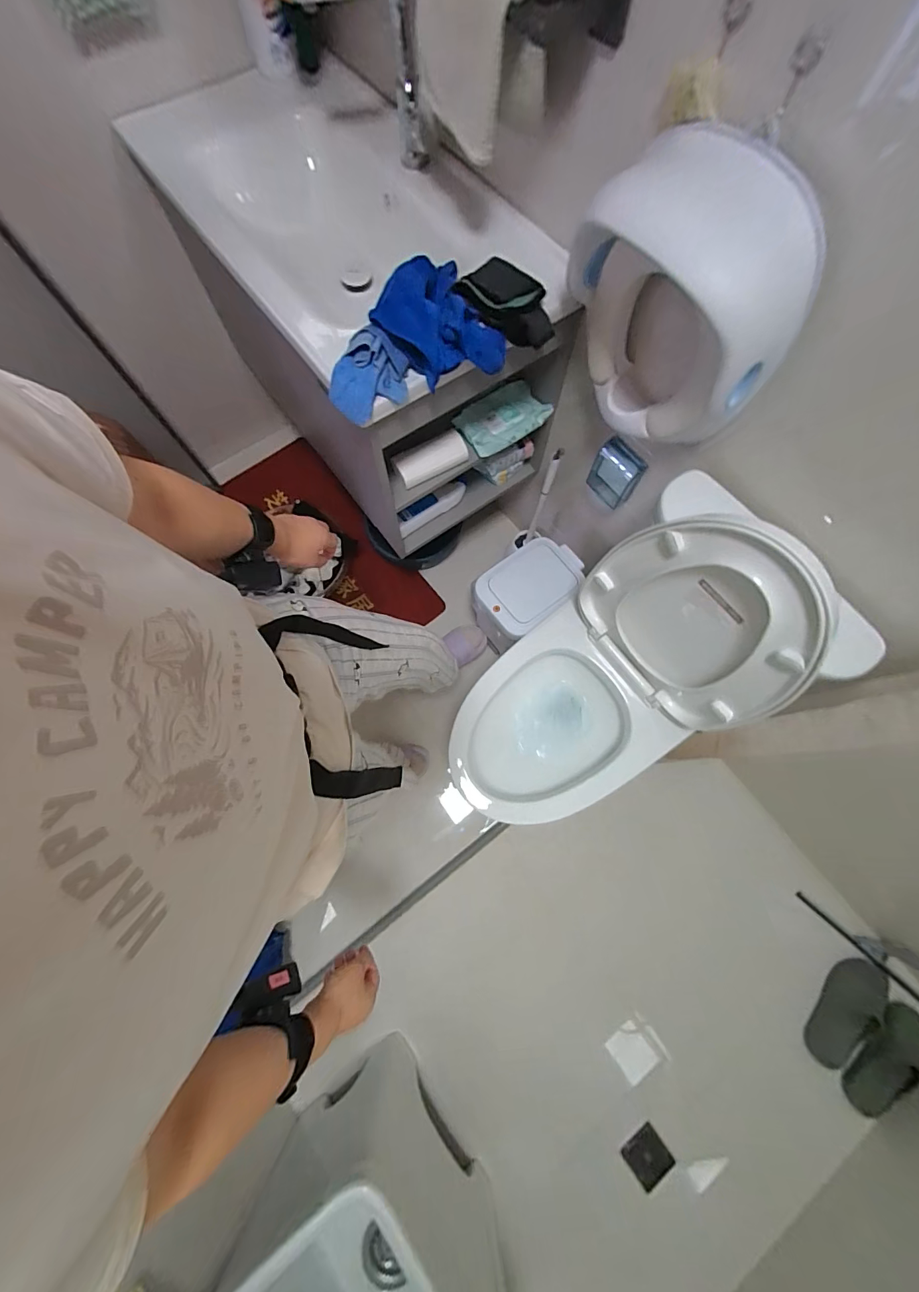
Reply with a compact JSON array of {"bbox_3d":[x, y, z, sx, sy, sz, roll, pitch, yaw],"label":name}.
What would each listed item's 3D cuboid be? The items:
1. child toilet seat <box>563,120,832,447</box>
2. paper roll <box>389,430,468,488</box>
[{"bbox_3d":[0.298,-0.465,0.591,0.312,0.336,0.111,44,77,11],"label":"child toilet seat"},{"bbox_3d":[-0.061,-0.402,0.906,0.157,0.051,0.052,-27,76,-9],"label":"paper roll"}]

